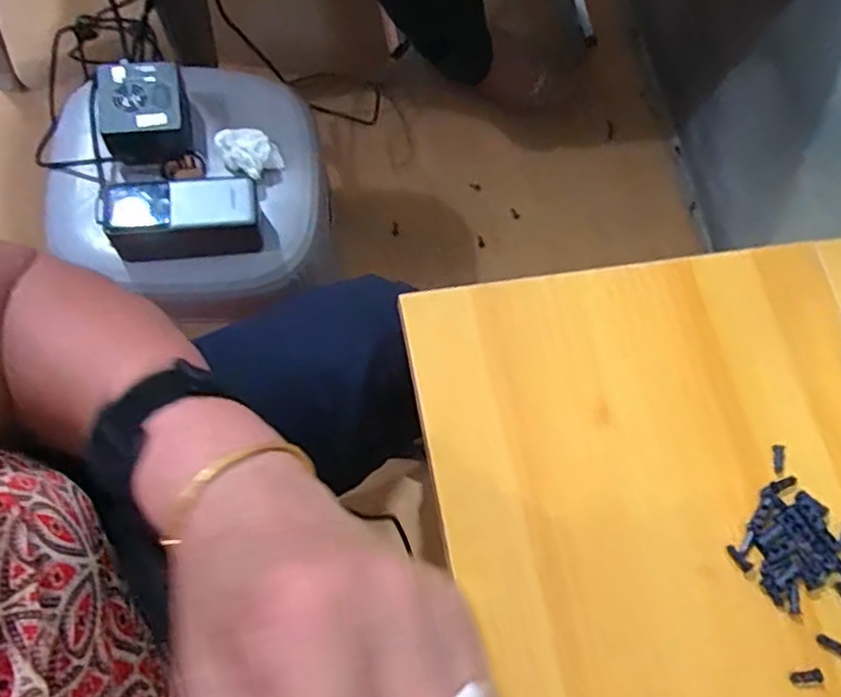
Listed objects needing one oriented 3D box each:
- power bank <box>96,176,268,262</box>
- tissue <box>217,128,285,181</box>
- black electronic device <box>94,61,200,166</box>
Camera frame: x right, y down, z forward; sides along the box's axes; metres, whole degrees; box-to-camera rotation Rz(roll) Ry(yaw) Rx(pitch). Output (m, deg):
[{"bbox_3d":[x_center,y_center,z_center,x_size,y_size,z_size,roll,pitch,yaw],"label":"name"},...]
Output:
[{"bbox_3d":[-0.212,-0.115,0.580,0.134,0.050,0.057,-8,73,-9],"label":"power bank"},{"bbox_3d":[-0.166,-0.190,0.624,0.048,0.034,0.047,39,72,6],"label":"tissue"},{"bbox_3d":[-0.259,-0.226,0.610,0.080,0.061,0.080,-16,75,-12],"label":"black electronic device"}]

